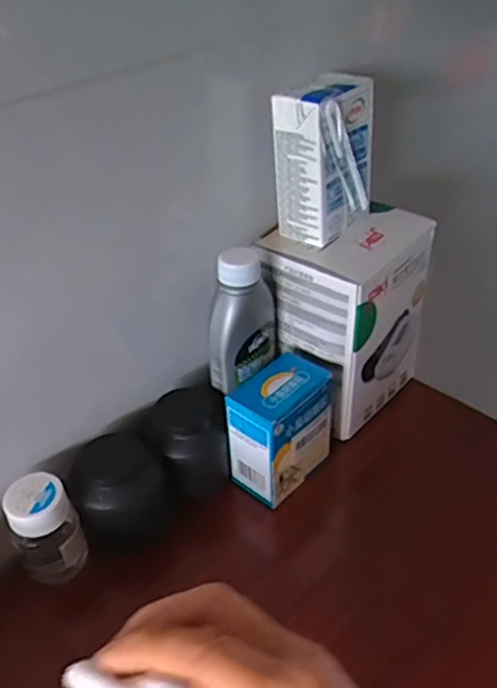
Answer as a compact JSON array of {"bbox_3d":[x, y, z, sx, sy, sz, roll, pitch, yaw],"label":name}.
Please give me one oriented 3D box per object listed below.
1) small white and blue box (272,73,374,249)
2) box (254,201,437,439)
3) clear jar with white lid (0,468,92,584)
[{"bbox_3d":[0.056,-0.135,0.478,0.060,0.105,0.045,-32,47,-32],"label":"small white and blue box"},{"bbox_3d":[0.079,-0.026,0.549,0.098,0.156,0.113,29,47,32],"label":"box"},{"bbox_3d":[-0.137,0.129,0.448,0.040,0.079,0.034,-8,39,-7],"label":"clear jar with white lid"}]

